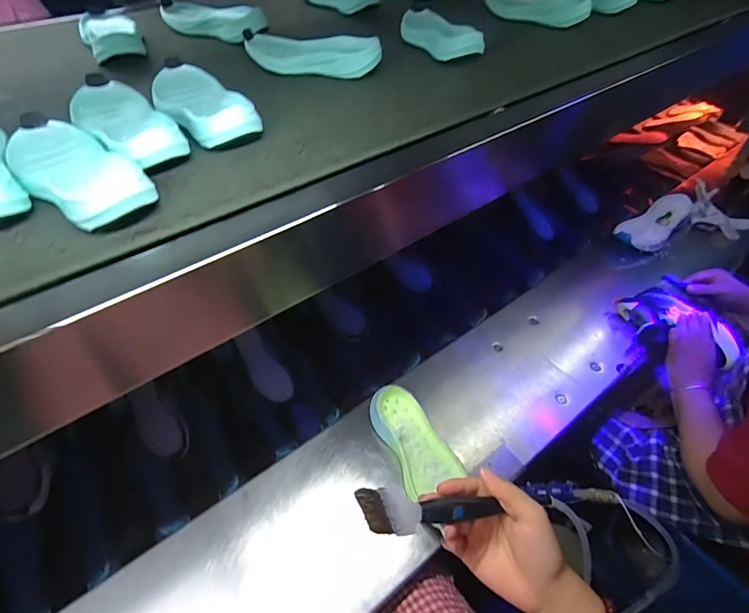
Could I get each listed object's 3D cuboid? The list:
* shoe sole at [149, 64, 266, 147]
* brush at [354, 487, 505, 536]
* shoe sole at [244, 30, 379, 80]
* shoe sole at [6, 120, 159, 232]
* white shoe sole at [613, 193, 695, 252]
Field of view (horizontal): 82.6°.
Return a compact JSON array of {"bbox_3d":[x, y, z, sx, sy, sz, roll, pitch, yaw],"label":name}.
[{"bbox_3d":[-0.204,-0.241,0.493,0.076,0.031,0.183,-30,60,-25],"label":"shoe sole"},{"bbox_3d":[0.041,0.162,0.338,0.112,0.013,0.033,5,82,-13],"label":"brush"},{"bbox_3d":[-0.095,-0.364,0.605,0.202,0.036,0.075,12,52,5],"label":"shoe sole"},{"bbox_3d":[-0.283,-0.131,0.396,0.189,0.030,0.079,38,58,23],"label":"shoe sole"},{"bbox_3d":[0.675,-0.205,1.036,0.256,0.095,0.106,-36,63,-28],"label":"white shoe sole"}]

